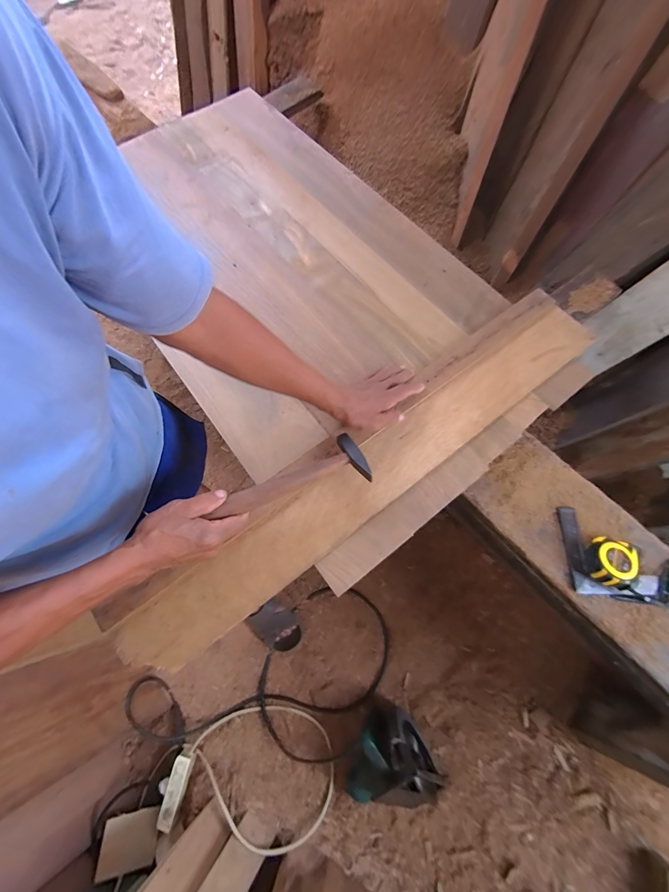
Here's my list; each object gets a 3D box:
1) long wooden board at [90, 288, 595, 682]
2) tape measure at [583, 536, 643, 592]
[{"bbox_3d":[0.074,0.020,0.565,0.887,0.024,0.136,-37,73,-12],"label":"long wooden board"},{"bbox_3d":[0.414,0.174,0.525,0.057,0.029,0.068,23,72,9],"label":"tape measure"}]

